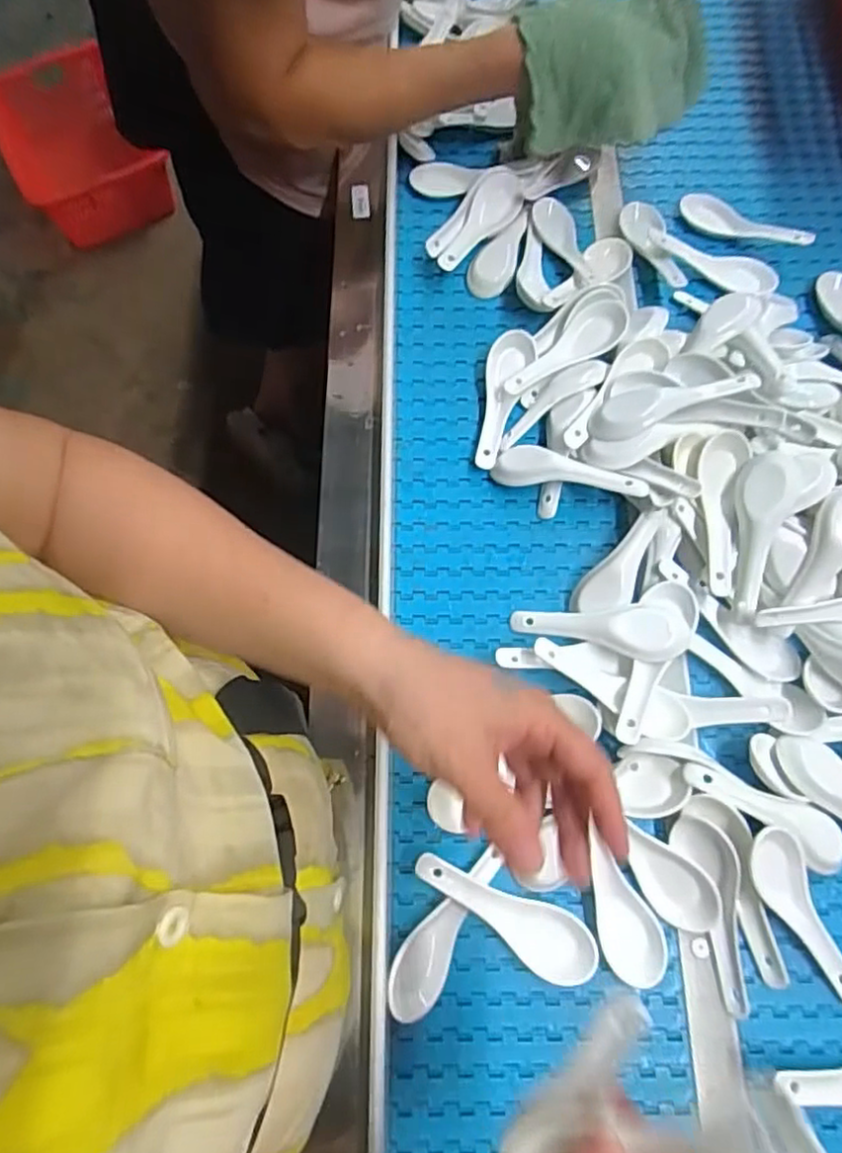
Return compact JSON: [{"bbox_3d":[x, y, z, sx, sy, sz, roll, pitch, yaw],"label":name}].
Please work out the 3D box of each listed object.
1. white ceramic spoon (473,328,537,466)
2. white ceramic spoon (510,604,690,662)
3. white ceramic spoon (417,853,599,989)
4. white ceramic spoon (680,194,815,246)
[{"bbox_3d":[0.071,-0.148,0.561,0.038,0.022,0.126,8,71,5],"label":"white ceramic spoon"},{"bbox_3d":[0.129,0.038,0.486,0.124,0.018,0.037,3,70,16],"label":"white ceramic spoon"},{"bbox_3d":[0.053,0.222,0.428,0.124,0.028,0.041,21,72,9],"label":"white ceramic spoon"},{"bbox_3d":[0.304,-0.333,0.622,0.120,0.017,0.026,27,73,11],"label":"white ceramic spoon"}]

